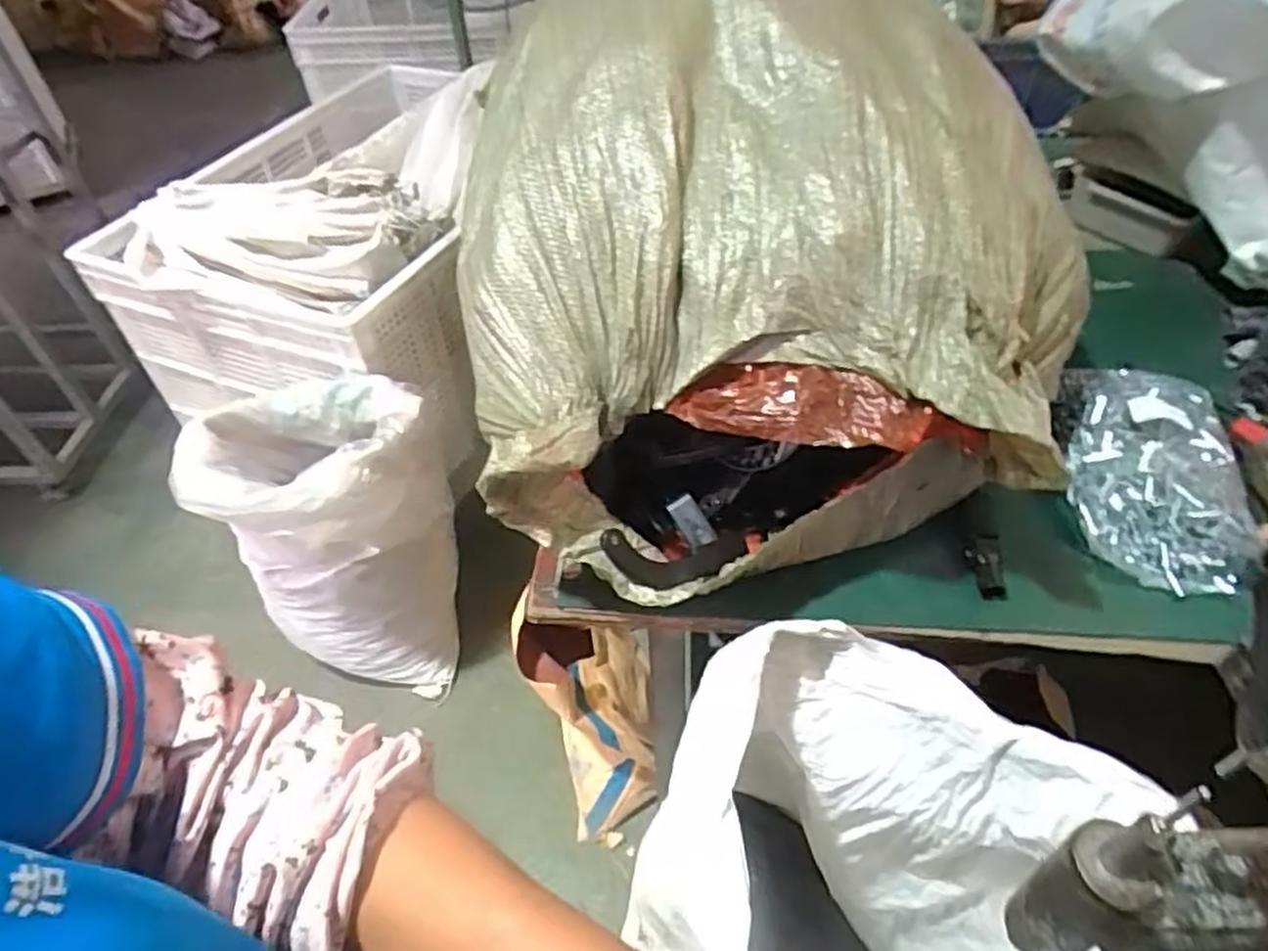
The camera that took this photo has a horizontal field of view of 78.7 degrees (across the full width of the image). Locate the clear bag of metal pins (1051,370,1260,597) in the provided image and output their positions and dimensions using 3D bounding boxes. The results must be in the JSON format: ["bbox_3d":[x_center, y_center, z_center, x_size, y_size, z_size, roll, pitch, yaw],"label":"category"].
[{"bbox_3d":[0.391,0.002,0.608,0.130,0.040,0.190,-14,78,27],"label":"clear bag of metal pins"}]

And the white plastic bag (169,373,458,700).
[{"bbox_3d":[-0.460,0.085,1.276,0.298,0.519,0.285,-3,47,1],"label":"white plastic bag"}]

